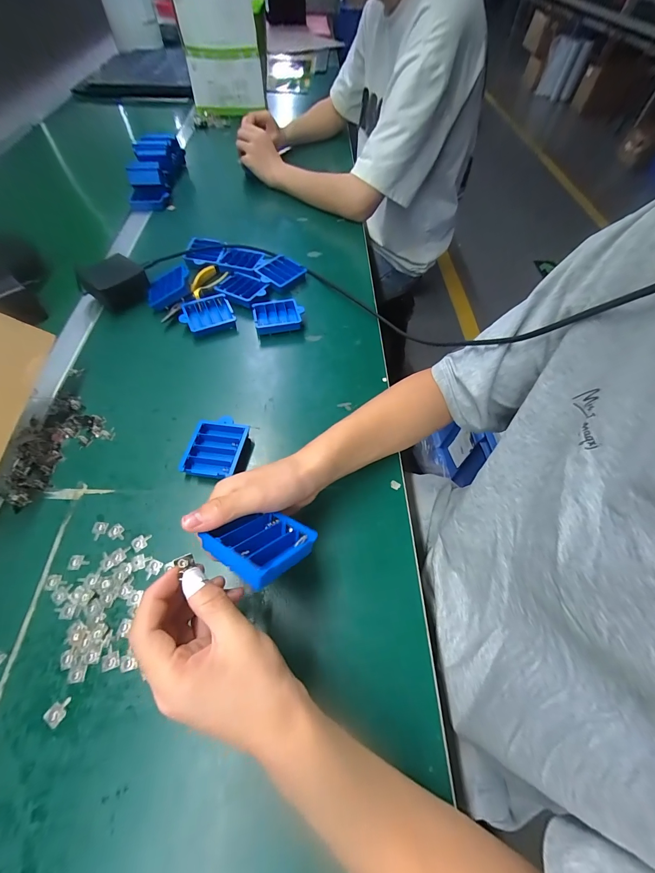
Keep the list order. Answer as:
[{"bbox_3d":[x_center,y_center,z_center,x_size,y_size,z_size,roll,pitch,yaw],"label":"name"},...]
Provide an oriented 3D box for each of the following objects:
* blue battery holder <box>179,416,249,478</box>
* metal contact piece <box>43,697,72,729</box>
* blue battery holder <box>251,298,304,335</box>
[{"bbox_3d":[-0.133,0.013,0.395,0.067,0.024,0.077,10,59,4],"label":"blue battery holder"},{"bbox_3d":[-0.222,0.226,0.270,0.015,0.004,0.020,29,62,15],"label":"metal contact piece"},{"bbox_3d":[-0.078,-0.192,0.520,0.075,0.019,0.066,-11,60,-9],"label":"blue battery holder"}]

